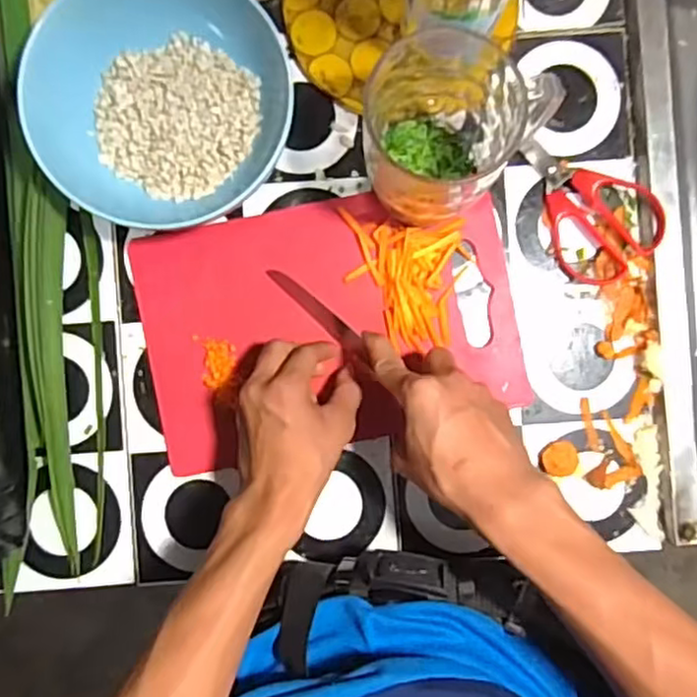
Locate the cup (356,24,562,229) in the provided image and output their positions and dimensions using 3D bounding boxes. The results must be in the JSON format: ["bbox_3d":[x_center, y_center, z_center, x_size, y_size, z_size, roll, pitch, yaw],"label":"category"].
[{"bbox_3d":[0.063,-0.146,0.439,0.094,0.113,0.085,41,89,0],"label":"cup"}]

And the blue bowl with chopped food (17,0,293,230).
[{"bbox_3d":[-0.124,-0.166,0.458,0.169,0.079,0.158,0,90,-1],"label":"blue bowl with chopped food"}]

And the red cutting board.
[{"bbox_3d":[-0.014,-0.020,0.499,0.274,0.013,0.177,-11,90,-1],"label":"red cutting board"}]

